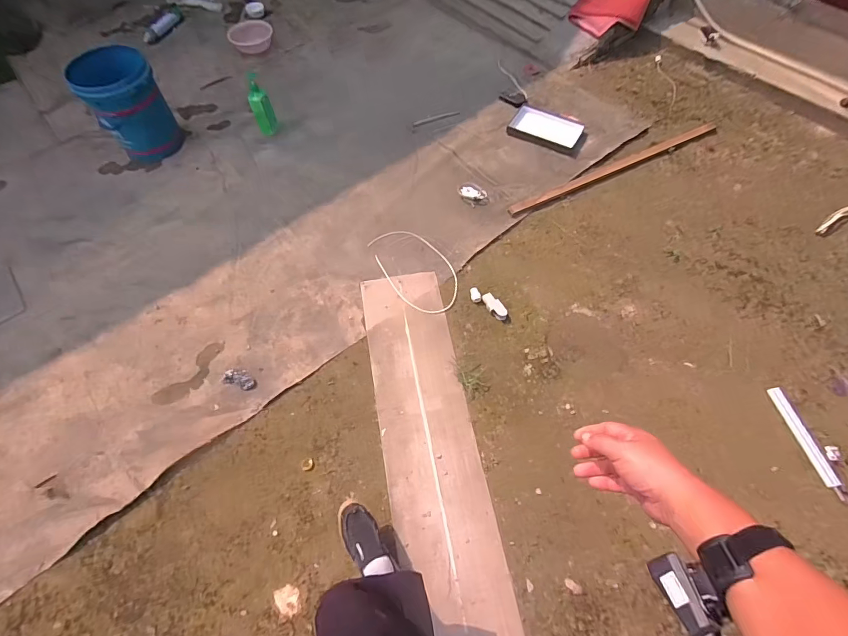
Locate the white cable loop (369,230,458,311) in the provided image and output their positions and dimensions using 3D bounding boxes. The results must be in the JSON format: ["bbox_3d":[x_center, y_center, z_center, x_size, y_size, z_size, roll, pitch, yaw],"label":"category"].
[{"bbox_3d":[-0.031,-0.193,1.591,0.242,0.014,0.424,-28,67,-11],"label":"white cable loop"}]

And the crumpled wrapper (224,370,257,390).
[{"bbox_3d":[-0.612,0.204,1.368,0.113,0.011,0.055,20,65,10],"label":"crumpled wrapper"}]

